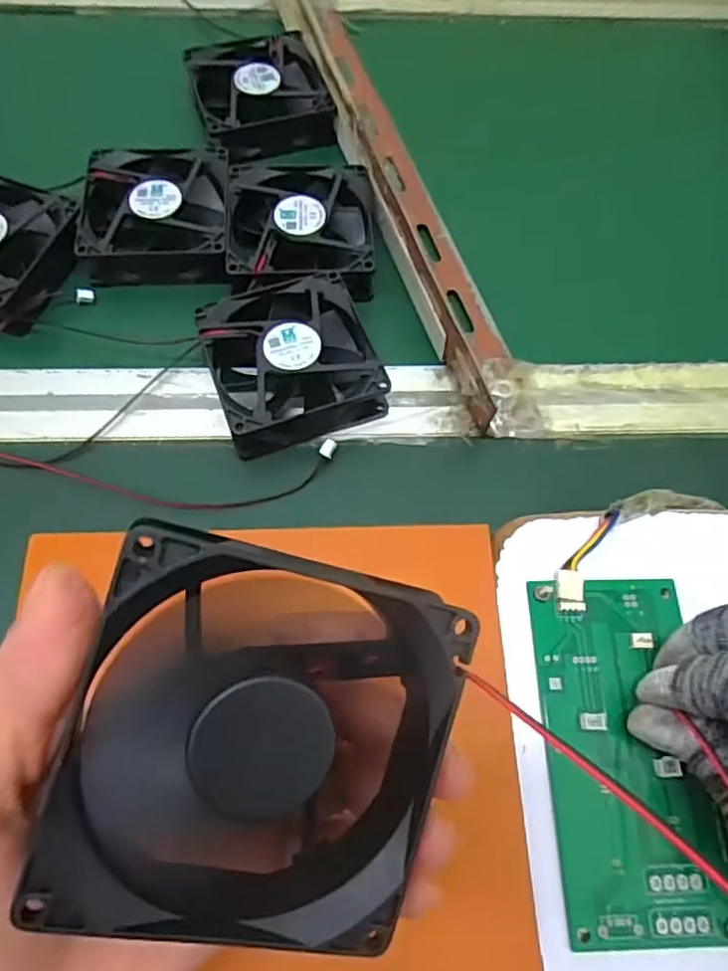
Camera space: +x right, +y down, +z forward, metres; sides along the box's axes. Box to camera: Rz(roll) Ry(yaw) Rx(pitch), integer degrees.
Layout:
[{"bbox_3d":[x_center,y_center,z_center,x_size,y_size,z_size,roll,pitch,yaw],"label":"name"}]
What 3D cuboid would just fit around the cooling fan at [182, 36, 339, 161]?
[{"bbox_3d":[-0.065,-0.250,0.413,0.081,0.020,0.077,-16,67,-9],"label":"cooling fan"}]

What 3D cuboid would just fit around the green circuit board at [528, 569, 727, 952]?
[{"bbox_3d":[0.105,0.103,0.260,0.063,0.009,0.134,-1,68,-3],"label":"green circuit board"}]

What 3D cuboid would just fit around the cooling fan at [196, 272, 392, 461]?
[{"bbox_3d":[-0.036,-0.063,0.334,0.080,0.028,0.080,-18,68,-10],"label":"cooling fan"}]

